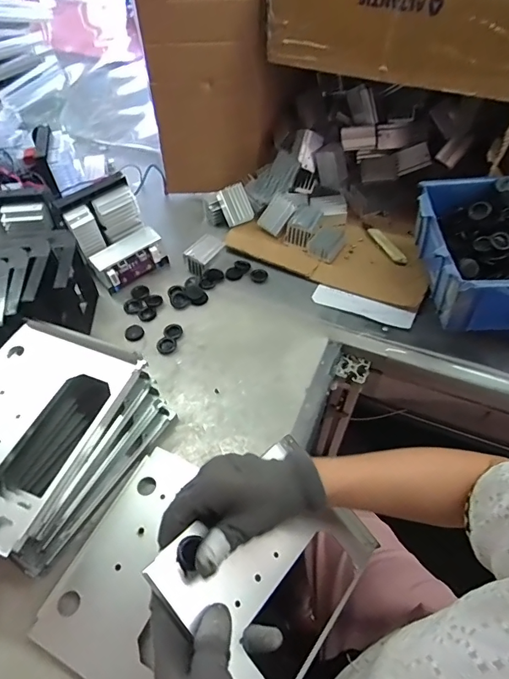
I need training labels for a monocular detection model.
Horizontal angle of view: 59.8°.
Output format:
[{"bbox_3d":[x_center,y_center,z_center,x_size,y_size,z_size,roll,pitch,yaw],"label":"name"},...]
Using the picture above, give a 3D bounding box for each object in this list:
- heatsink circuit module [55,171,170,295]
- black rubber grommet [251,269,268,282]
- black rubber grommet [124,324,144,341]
[{"bbox_3d":[-0.199,-0.149,0.641,0.109,0.110,0.105,-31,58,-21],"label":"heatsink circuit module"},{"bbox_3d":[0.008,-0.098,0.671,0.026,0.009,0.023,-32,61,-22],"label":"black rubber grommet"},{"bbox_3d":[-0.165,-0.010,0.609,0.025,0.004,0.029,-19,55,-14],"label":"black rubber grommet"}]

